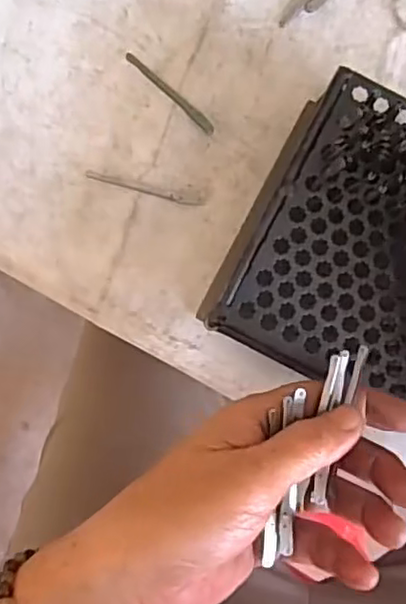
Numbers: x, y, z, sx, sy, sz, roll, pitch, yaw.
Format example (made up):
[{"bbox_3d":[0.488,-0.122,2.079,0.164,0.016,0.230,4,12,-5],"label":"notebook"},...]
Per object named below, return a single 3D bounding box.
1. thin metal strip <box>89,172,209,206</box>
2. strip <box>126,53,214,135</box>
[{"bbox_3d":[-0.032,-0.064,0.367,0.068,0.004,0.005,13,87,-7],"label":"thin metal strip"},{"bbox_3d":[-0.019,-0.121,0.369,0.066,0.006,0.006,44,85,0],"label":"strip"}]

